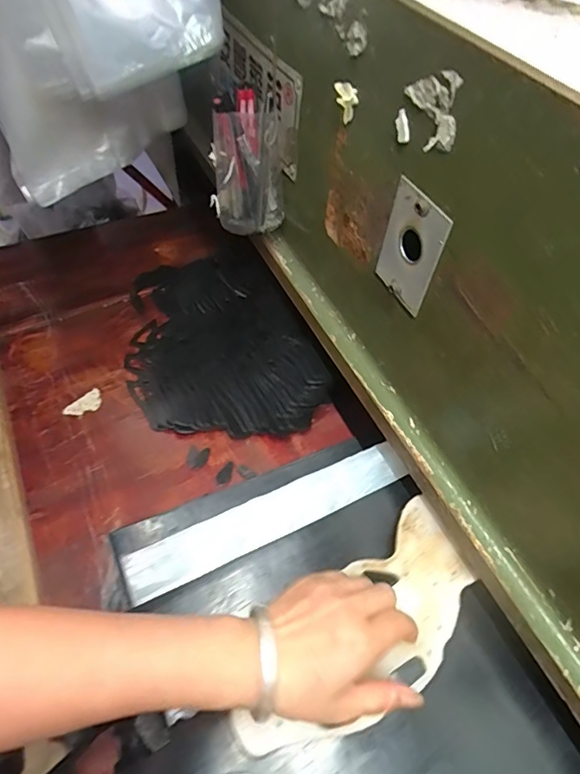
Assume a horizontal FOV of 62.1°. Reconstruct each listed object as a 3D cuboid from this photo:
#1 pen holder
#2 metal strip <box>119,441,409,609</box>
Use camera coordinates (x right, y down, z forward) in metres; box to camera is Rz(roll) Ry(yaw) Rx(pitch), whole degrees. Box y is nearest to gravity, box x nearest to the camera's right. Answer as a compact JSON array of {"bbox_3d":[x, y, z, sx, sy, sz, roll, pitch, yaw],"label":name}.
[{"bbox_3d":[-0.048,-0.239,0.517,0.073,0.117,0.085,-6,55,-6],"label":"pen holder"},{"bbox_3d":[-0.016,0.119,0.453,0.275,0.009,0.048,-22,58,-16],"label":"metal strip"}]

